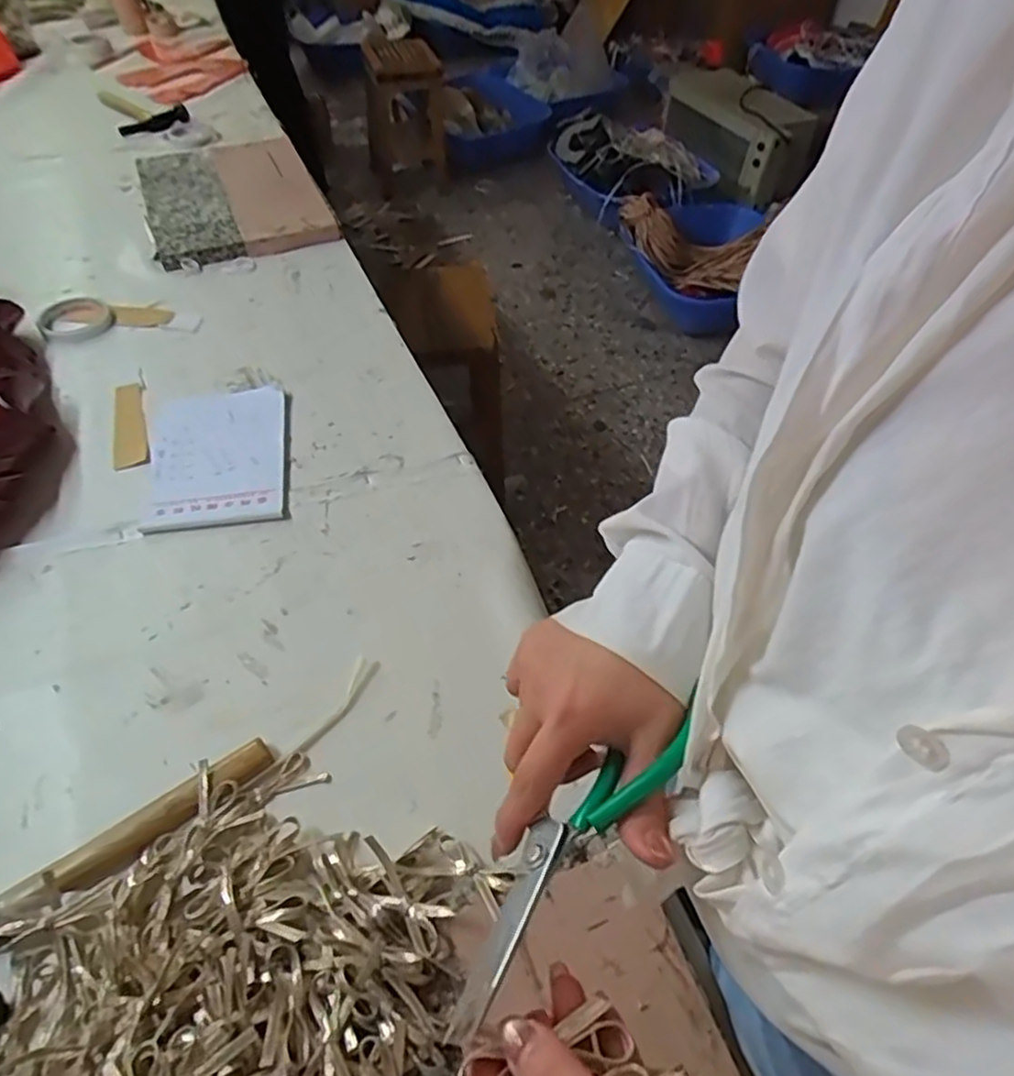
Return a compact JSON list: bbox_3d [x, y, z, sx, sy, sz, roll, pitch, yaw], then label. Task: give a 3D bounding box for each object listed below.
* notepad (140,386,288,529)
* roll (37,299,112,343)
[{"bbox_3d":[-0.335,-0.100,0.800,0.157,0.009,0.219,-7,50,-9],"label":"notepad"},{"bbox_3d":[-0.598,-0.301,0.974,0.090,0.021,0.094,1,49,-2],"label":"roll"}]

